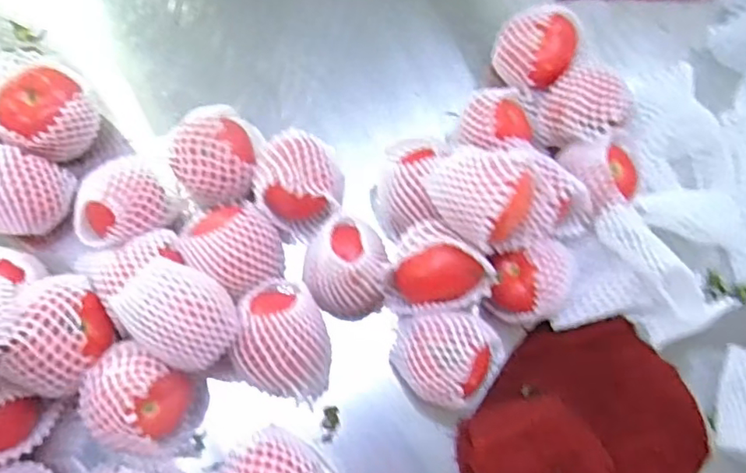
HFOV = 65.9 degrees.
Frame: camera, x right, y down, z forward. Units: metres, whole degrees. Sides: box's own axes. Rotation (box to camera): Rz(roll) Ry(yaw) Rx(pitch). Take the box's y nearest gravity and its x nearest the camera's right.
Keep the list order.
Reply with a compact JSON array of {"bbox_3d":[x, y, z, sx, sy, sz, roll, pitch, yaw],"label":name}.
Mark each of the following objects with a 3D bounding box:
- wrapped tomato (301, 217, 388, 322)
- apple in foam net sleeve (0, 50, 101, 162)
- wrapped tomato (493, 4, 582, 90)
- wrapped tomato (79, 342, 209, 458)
[{"bbox_3d":[-0.022,0.026,0.479,0.066,0.066,0.072,2,74,-2],"label":"wrapped tomato"},{"bbox_3d":[-0.300,-0.118,0.519,0.086,0.076,0.079,41,76,9],"label":"apple in foam net sleeve"},{"bbox_3d":[0.154,-0.177,0.549,0.072,0.069,0.076,1,74,-2],"label":"wrapped tomato"},{"bbox_3d":[-0.183,0.126,0.448,0.077,0.070,0.072,26,74,5],"label":"wrapped tomato"}]

